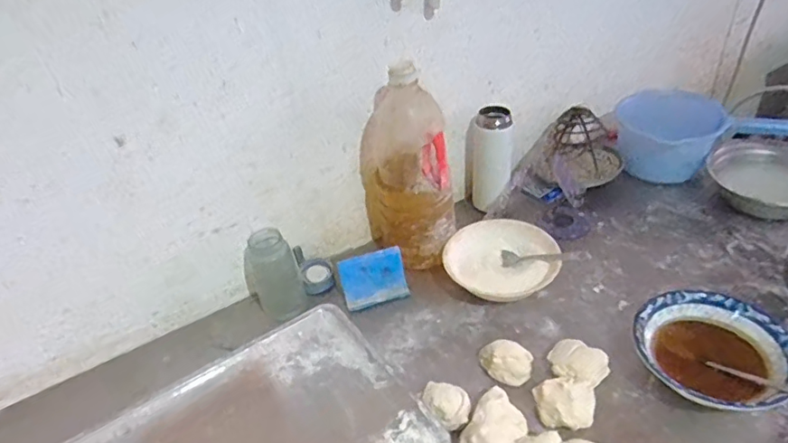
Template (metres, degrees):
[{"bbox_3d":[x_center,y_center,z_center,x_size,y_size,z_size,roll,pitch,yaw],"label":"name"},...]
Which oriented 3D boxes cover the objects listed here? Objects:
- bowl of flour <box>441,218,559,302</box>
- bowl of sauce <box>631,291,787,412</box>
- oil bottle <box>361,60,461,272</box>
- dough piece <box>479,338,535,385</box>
[{"bbox_3d":[0.160,0.064,0.823,0.163,0.057,0.141,-4,37,4],"label":"bowl of flour"},{"bbox_3d":[0.380,0.163,0.658,0.167,0.054,0.166,-5,37,3],"label":"bowl of sauce"},{"bbox_3d":[0.018,-0.074,0.826,0.132,0.309,0.121,-9,37,-2],"label":"oil bottle"},{"bbox_3d":[0.142,0.178,0.699,0.069,0.044,0.049,15,42,26],"label":"dough piece"}]

